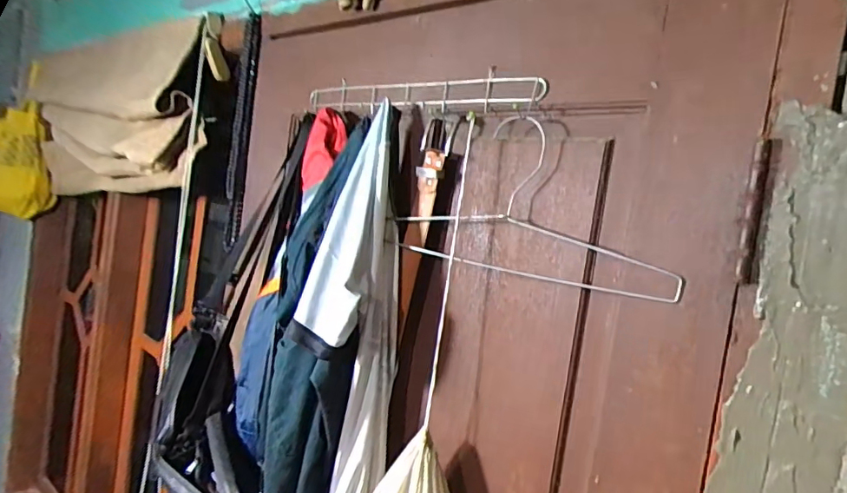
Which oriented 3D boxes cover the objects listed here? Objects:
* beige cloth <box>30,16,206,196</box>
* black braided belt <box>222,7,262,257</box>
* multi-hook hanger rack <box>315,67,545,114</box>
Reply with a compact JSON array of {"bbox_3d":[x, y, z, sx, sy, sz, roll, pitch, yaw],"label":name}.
[{"bbox_3d":[-0.839,-0.340,1.311,0.945,0.395,0.179,10,3,42],"label":"beige cloth"},{"bbox_3d":[-0.354,-0.222,0.983,0.034,0.437,0.034,7,3,-22],"label":"black braided belt"},{"bbox_3d":[-0.026,-0.219,0.721,0.417,0.047,0.052,10,3,37],"label":"multi-hook hanger rack"}]

